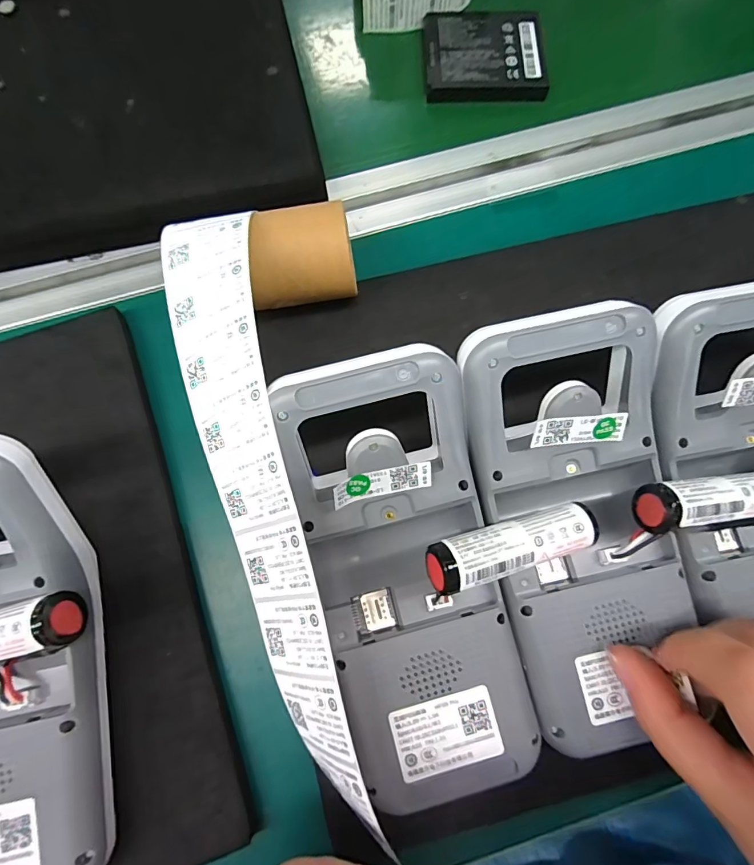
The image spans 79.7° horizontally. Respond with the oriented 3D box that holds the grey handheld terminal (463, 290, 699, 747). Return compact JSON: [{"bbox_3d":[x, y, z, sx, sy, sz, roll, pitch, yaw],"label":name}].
[{"bbox_3d":[0.082,0.036,0.190,0.077,0.044,0.164,-10,93,-3],"label":"grey handheld terminal"}]

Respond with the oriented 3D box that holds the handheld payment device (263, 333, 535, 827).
[{"bbox_3d":[0.011,0.054,0.181,0.071,0.034,0.164,-13,92,-4],"label":"handheld payment device"}]

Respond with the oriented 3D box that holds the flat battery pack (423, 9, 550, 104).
[{"bbox_3d":[0.066,-0.235,0.281,0.072,0.007,0.069,0,76,1],"label":"flat battery pack"}]

